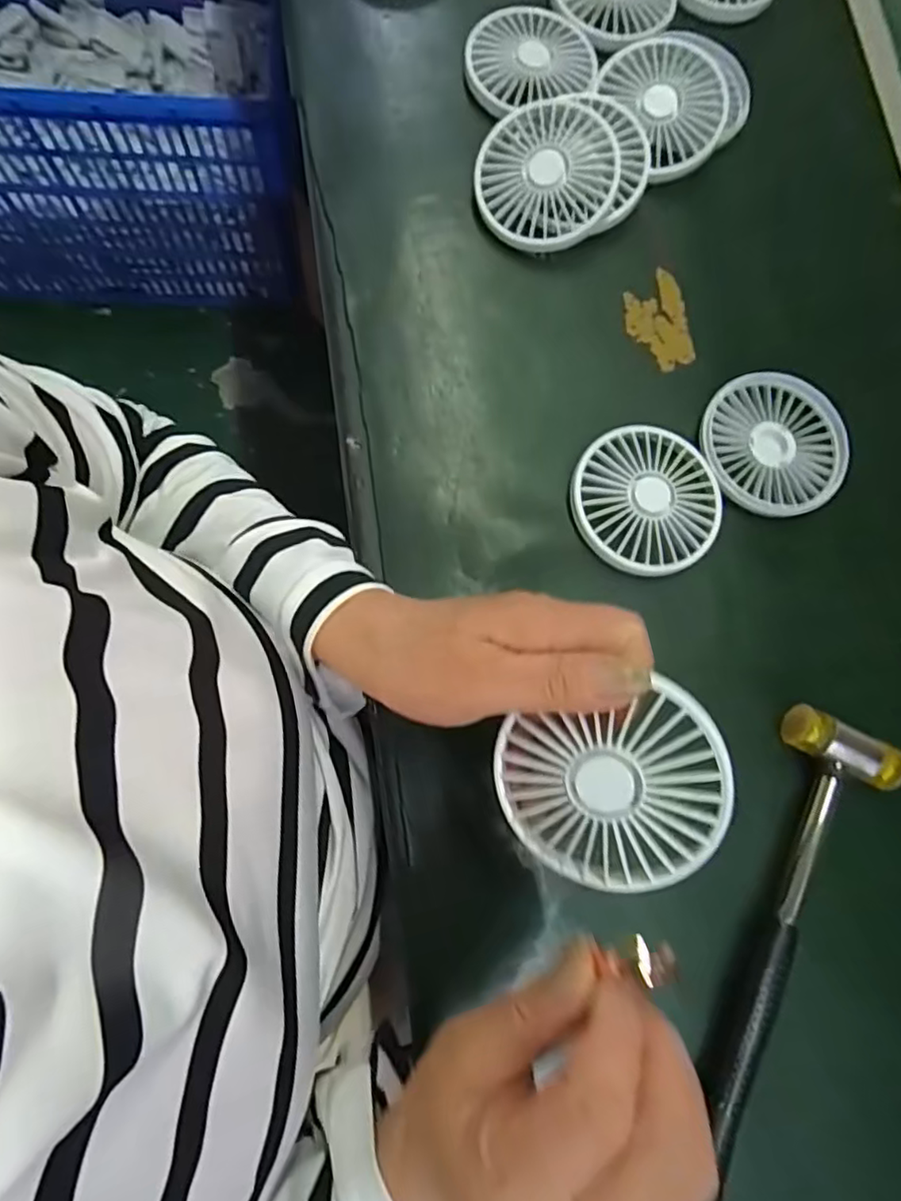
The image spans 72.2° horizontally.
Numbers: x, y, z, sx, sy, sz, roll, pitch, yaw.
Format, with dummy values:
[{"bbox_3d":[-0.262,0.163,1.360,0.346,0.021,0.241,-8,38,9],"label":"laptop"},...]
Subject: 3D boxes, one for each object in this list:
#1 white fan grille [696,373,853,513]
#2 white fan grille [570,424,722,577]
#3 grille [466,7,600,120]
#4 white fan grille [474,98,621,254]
[{"bbox_3d":[0.198,-0.097,0.380,0.088,0.009,0.091,5,78,-5],"label":"white fan grille"},{"bbox_3d":[0.115,-0.059,0.360,0.087,0.013,0.085,1,79,-6],"label":"white fan grille"},{"bbox_3d":[0.054,-0.365,0.416,0.088,0.008,0.088,-7,80,-7],"label":"grille"},{"bbox_3d":[0.059,-0.264,0.385,0.084,0.012,0.087,1,94,8],"label":"white fan grille"}]

